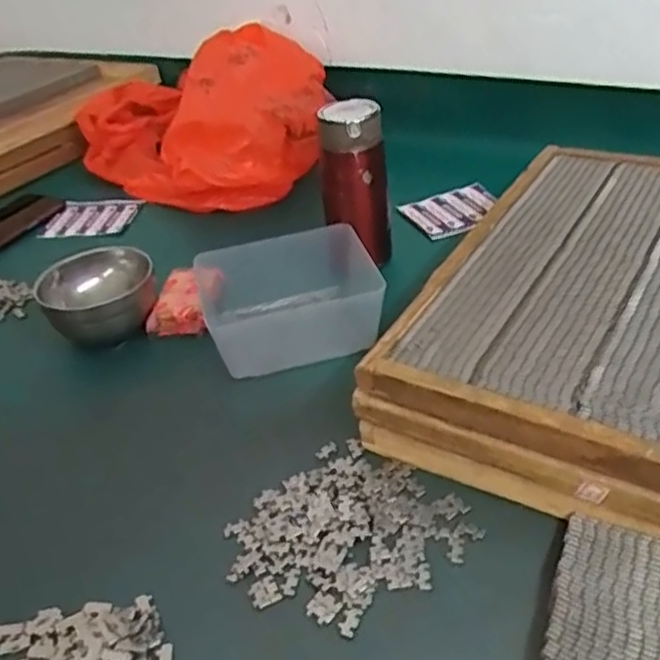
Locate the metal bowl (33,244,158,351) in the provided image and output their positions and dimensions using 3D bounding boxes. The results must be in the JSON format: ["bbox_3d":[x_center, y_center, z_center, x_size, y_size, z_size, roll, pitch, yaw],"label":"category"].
[{"bbox_3d":[-0.223,-0.029,0.673,0.106,0.056,0.110,-24,39,-23],"label":"metal bowl"}]

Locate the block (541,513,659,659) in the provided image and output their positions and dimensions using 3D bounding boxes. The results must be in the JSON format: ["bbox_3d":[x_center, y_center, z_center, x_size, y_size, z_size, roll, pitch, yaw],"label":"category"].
[{"bbox_3d":[0.154,0.157,0.375,0.062,0.016,0.120,10,39,23],"label":"block"}]

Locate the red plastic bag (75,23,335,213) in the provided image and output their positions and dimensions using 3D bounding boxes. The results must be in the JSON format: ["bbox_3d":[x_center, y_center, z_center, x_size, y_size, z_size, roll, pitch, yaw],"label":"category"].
[{"bbox_3d":[-0.182,-0.303,0.958,0.403,0.165,0.256,27,47,38],"label":"red plastic bag"}]

